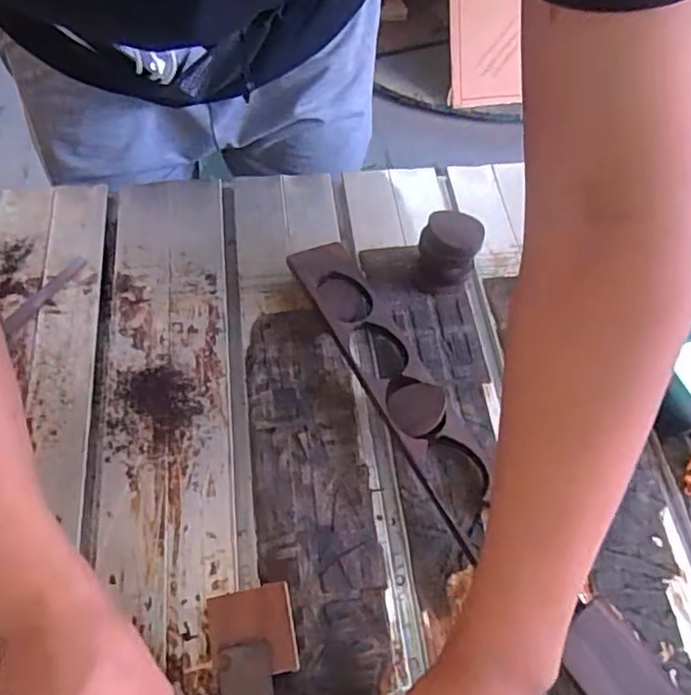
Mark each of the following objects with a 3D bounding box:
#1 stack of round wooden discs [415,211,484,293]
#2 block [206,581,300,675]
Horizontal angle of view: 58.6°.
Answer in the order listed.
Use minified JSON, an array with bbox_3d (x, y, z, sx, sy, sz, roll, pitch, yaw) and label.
[{"bbox_3d":[0.078,-0.068,0.484,0.043,0.071,0.035,18,60,6],"label":"stack of round wooden discs"},{"bbox_3d":[-0.056,0.170,0.367,0.049,0.020,0.048,-8,61,-9],"label":"block"}]

